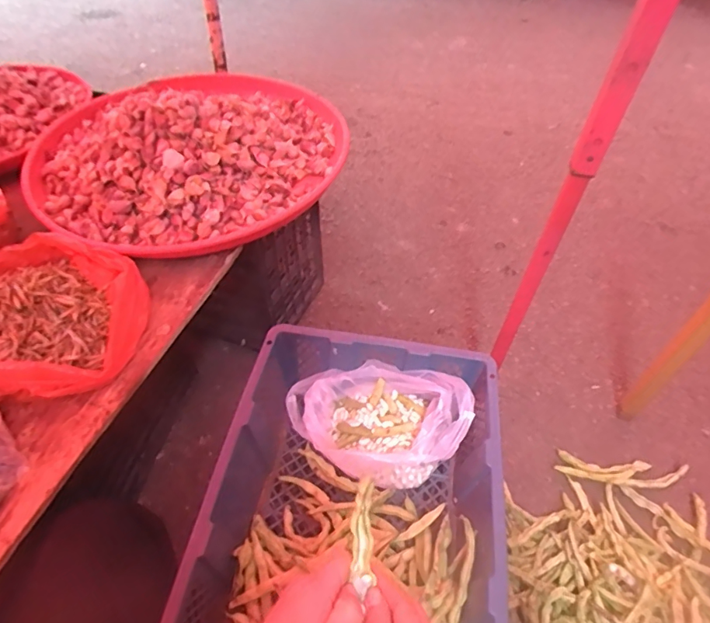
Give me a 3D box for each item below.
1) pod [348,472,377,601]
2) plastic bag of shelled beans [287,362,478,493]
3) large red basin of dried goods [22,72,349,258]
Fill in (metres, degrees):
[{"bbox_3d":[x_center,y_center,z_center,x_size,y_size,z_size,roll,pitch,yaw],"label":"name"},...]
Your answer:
[{"bbox_3d":[0.005,0.187,0.401,0.018,0.109,0.015,4,17,5],"label":"pod"},{"bbox_3d":[0.028,0.166,0.731,0.276,0.092,0.155,10,51,11],"label":"plastic bag of shelled beans"},{"bbox_3d":[-0.311,-0.336,0.905,0.576,0.127,0.554,-1,50,1],"label":"large red basin of dried goods"}]

